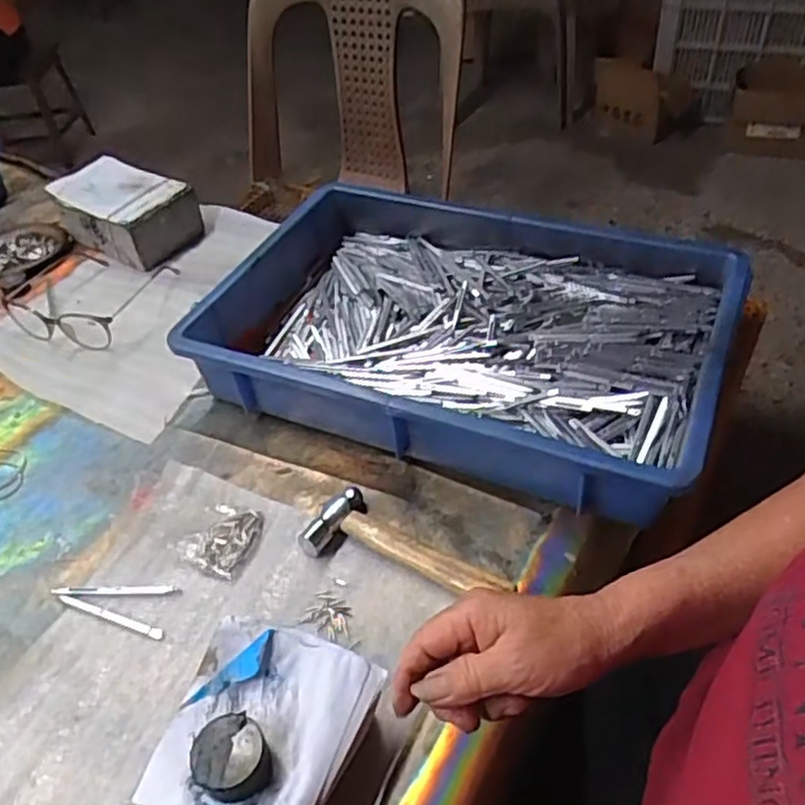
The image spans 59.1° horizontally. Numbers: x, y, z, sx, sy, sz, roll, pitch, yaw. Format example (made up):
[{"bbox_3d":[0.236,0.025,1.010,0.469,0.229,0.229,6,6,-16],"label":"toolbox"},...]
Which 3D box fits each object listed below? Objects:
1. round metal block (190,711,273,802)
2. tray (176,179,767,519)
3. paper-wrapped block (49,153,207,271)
[{"bbox_3d":[-0.092,0.190,0.380,0.038,0.025,0.038,-3,44,3],"label":"round metal block"},{"bbox_3d":[0.051,-0.063,0.637,0.425,0.094,0.274,16,48,21],"label":"tray"},{"bbox_3d":[-0.336,-0.235,0.867,0.149,0.070,0.102,24,51,28],"label":"paper-wrapped block"}]

